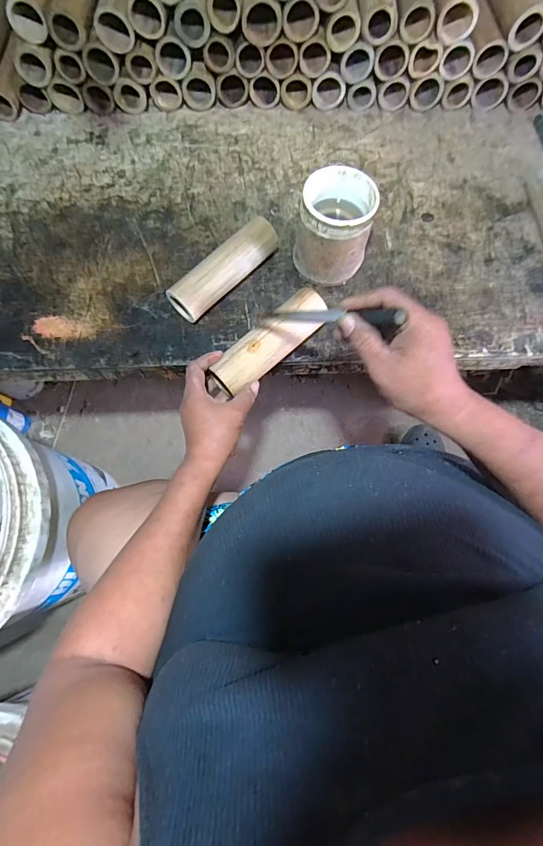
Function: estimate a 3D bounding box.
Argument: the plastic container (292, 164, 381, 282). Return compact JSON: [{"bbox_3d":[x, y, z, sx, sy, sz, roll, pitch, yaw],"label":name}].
[{"bbox_3d":[0.088,-0.270,0.549,0.101,0.115,0.101,0,72,1],"label":"plastic container"}]

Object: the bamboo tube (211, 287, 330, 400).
[{"bbox_3d":[-0.001,-0.107,0.515,0.178,0.040,0.052,-42,76,-9],"label":"bamboo tube"}]

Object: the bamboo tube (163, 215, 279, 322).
[{"bbox_3d":[-0.066,-0.222,0.567,0.047,0.058,0.179,42,78,13],"label":"bamboo tube"}]

